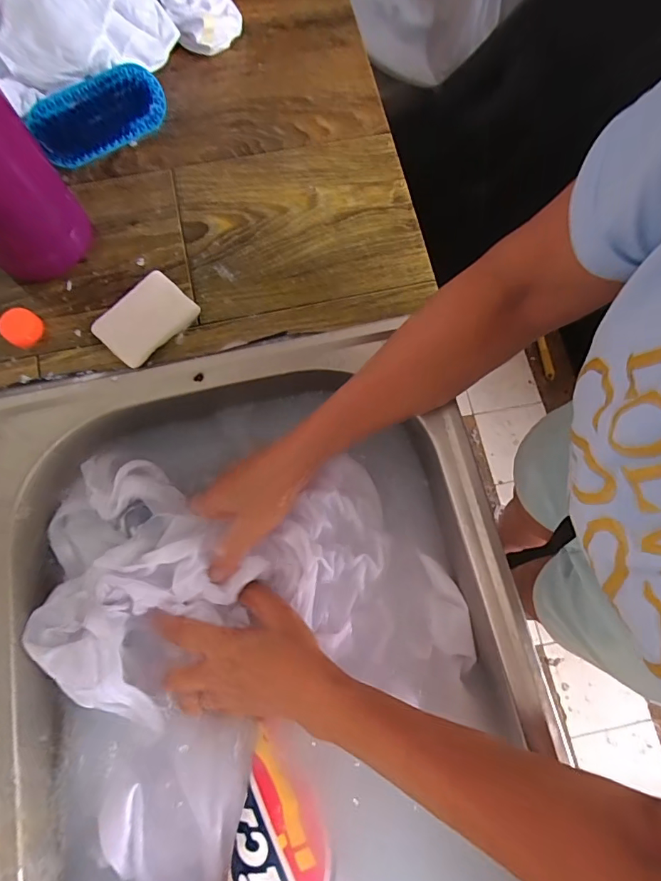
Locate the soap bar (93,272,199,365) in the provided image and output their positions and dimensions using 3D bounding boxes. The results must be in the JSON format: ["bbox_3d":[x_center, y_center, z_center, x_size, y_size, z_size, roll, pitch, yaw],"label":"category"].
[{"bbox_3d":[-0.160,-0.105,0.397,0.056,0.015,0.077,42,78,9],"label":"soap bar"}]

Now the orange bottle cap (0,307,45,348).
[{"bbox_3d":[-0.266,-0.098,0.394,0.032,0.014,0.032,0,75,-1],"label":"orange bottle cap"}]

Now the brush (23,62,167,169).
[{"bbox_3d":[-0.222,-0.313,0.440,0.126,0.054,0.025,-32,50,-10],"label":"brush"}]

